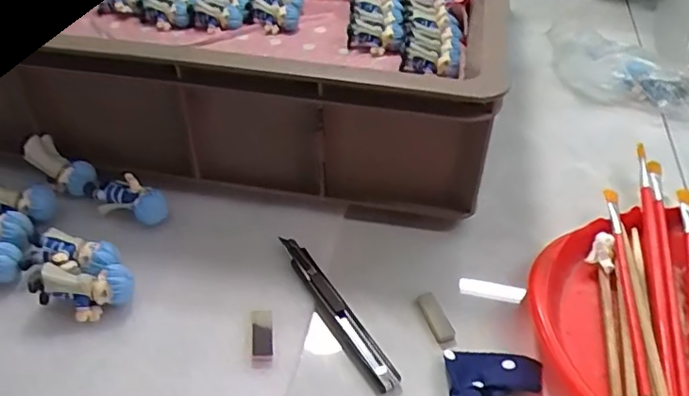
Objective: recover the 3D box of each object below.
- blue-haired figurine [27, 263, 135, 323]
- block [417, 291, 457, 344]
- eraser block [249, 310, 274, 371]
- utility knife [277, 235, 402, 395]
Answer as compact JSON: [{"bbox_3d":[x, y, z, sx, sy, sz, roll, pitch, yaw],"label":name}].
[{"bbox_3d":[-0.178,0.064,0.385,0.064,0.028,0.027,-3,44,-3],"label":"blue-haired figurine"},{"bbox_3d":[0.063,0.081,0.391,0.013,0.009,0.038,-16,46,-16],"label":"block"},{"bbox_3d":[-0.054,0.092,0.374,0.014,0.006,0.041,-5,44,-5],"label":"eraser block"},{"bbox_3d":[-0.006,0.075,0.392,0.017,0.015,0.132,-24,49,-23],"label":"utility knife"}]

